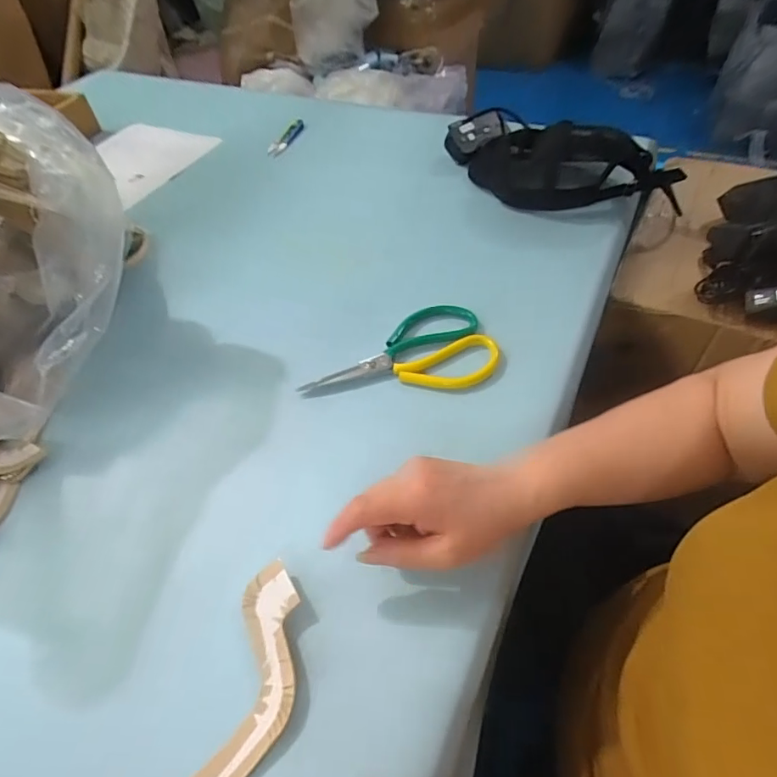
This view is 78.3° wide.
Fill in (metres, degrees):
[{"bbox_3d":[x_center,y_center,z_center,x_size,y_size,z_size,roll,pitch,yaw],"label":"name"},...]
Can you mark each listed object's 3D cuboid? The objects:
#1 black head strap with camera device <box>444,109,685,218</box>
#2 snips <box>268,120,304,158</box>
[{"bbox_3d":[0.216,-0.318,0.662,0.175,0.054,0.311,-34,55,-21],"label":"black head strap with camera device"},{"bbox_3d":[-0.177,-0.436,0.831,0.029,0.010,0.099,21,68,20],"label":"snips"}]

